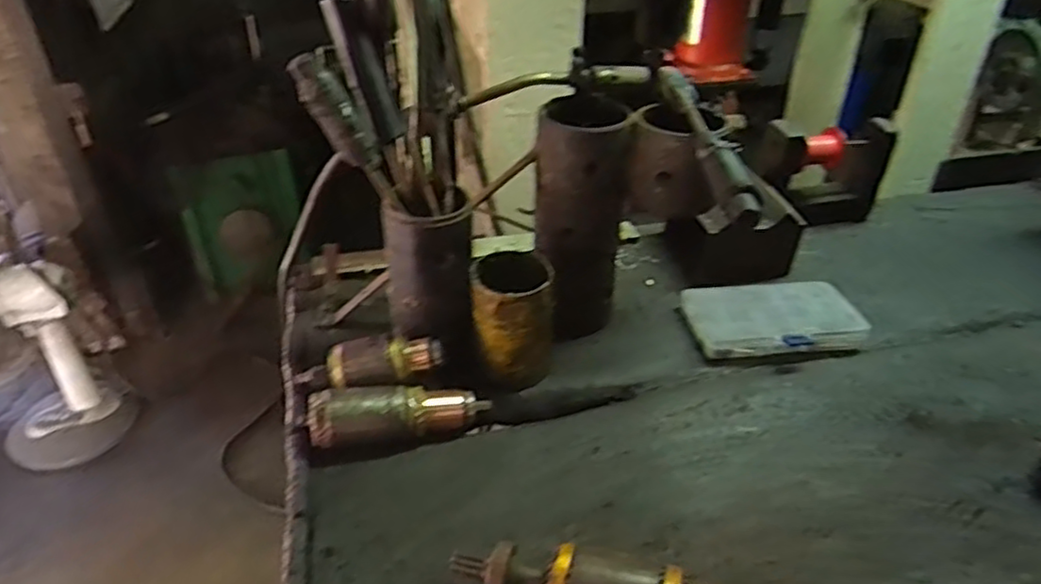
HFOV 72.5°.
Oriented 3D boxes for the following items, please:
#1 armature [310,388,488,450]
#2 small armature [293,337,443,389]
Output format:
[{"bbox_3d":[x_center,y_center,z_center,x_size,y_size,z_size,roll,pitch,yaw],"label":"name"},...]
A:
[{"bbox_3d":[-0.107,0.104,0.628,0.152,0.041,0.039,-9,36,-14],"label":"armature"},{"bbox_3d":[-0.139,0.068,0.652,0.132,0.042,0.035,-5,35,-8],"label":"small armature"}]

